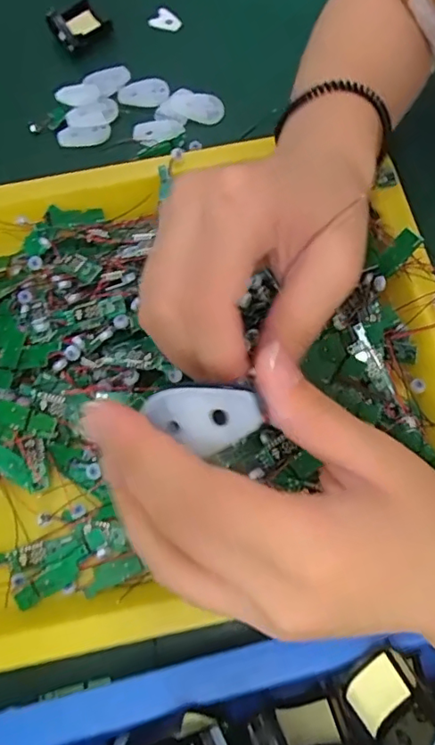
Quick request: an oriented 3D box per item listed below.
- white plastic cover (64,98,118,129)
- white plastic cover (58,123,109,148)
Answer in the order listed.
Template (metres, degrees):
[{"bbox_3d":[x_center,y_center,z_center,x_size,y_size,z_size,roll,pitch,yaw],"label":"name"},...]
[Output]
[{"bbox_3d":[-0.087,-0.180,0.373,0.036,0.008,0.017,-19,70,-5],"label":"white plastic cover"},{"bbox_3d":[-0.093,-0.164,0.373,0.036,0.006,0.015,-6,70,0],"label":"white plastic cover"}]

